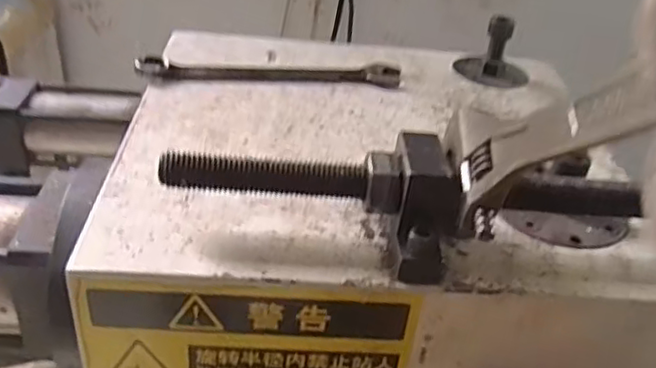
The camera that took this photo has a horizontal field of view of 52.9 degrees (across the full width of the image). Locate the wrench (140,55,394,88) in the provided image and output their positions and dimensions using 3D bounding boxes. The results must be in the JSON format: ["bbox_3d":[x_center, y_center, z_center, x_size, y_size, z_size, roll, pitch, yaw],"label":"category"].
[{"bbox_3d":[-0.048,-0.097,0.578,0.229,0.011,0.033,0,36,-8],"label":"wrench"}]

